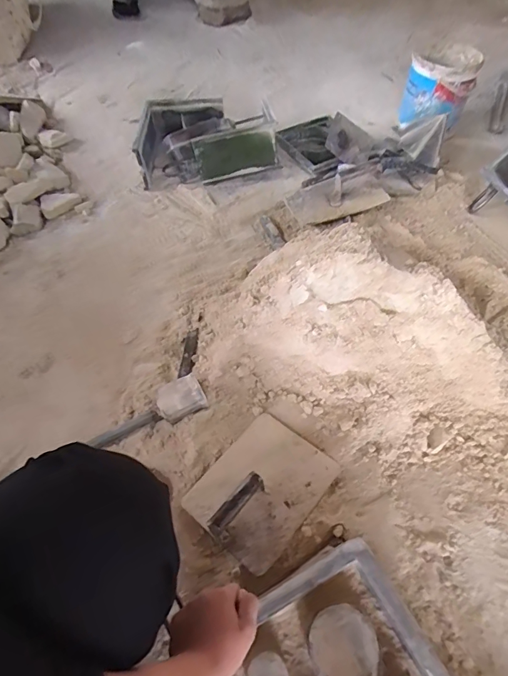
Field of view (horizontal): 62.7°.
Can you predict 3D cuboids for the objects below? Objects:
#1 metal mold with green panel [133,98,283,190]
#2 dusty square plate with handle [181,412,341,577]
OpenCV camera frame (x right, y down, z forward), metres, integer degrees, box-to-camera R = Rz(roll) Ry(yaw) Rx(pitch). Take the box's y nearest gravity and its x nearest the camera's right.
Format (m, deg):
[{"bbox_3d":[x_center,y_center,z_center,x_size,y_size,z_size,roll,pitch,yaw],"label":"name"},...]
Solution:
[{"bbox_3d":[-0.130,-0.541,1.122,0.357,0.122,0.262,-8,57,-3],"label":"metal mold with green panel"},{"bbox_3d":[0.013,0.222,0.644,0.167,0.066,0.207,36,65,22],"label":"dusty square plate with handle"}]

